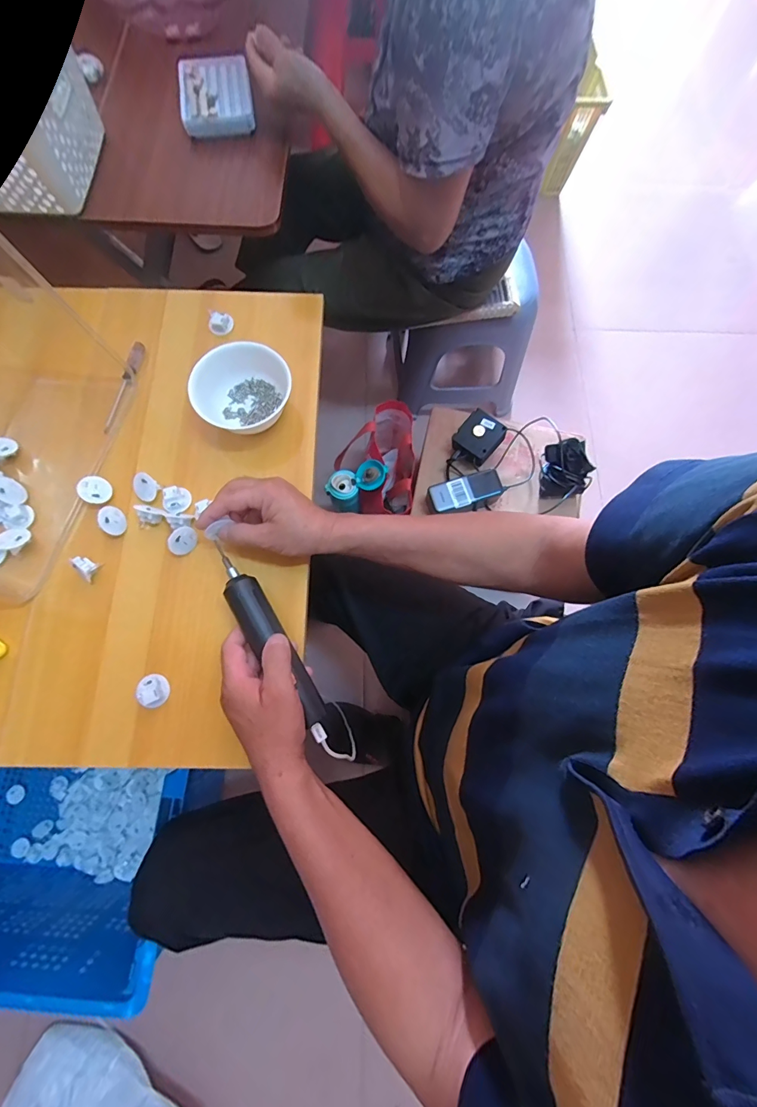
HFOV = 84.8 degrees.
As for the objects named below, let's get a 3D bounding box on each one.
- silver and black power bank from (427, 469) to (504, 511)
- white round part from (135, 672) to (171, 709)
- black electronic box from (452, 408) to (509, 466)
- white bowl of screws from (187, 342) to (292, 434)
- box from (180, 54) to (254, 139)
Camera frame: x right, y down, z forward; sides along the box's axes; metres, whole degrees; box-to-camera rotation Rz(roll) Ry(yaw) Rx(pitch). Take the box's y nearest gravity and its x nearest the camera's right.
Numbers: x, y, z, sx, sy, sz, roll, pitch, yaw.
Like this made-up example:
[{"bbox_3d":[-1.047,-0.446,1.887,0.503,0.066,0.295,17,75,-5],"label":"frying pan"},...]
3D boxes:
[{"bbox_3d":[0.157,-0.112,0.749,0.131,0.027,0.053,-16,76,-6],"label":"silver and black power bank"},{"bbox_3d":[-0.234,0.143,0.431,0.028,0.017,0.032,-15,75,-6],"label":"white round part"},{"bbox_3d":[0.190,-0.218,0.783,0.077,0.036,0.080,41,93,14],"label":"black electronic box"},{"bbox_3d":[-0.168,-0.198,0.503,0.097,0.048,0.105,1,74,-2],"label":"white bowl of screws"},{"bbox_3d":[-0.237,-0.672,0.608,0.099,0.025,0.128,-8,75,-4],"label":"box"}]

